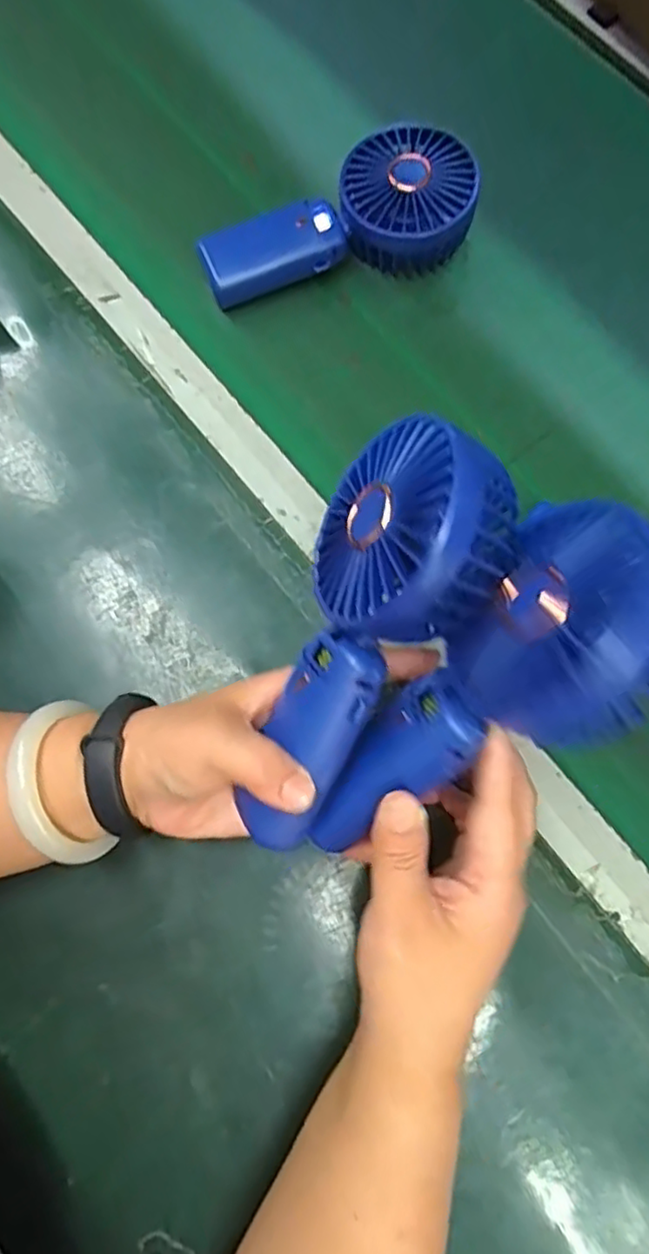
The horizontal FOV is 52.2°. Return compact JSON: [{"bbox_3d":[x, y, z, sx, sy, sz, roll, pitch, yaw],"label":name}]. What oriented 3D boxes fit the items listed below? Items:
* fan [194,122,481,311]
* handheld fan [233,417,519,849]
[{"bbox_3d":[0.012,-0.255,0.441,0.178,0.059,0.085,-29,78,-6],"label":"fan"},{"bbox_3d":[0.012,0.009,0.261,0.068,0.046,0.177,29,107,8],"label":"handheld fan"}]

